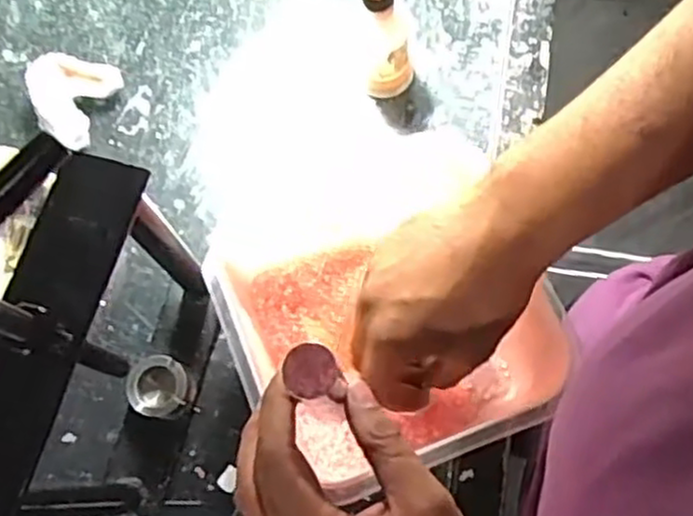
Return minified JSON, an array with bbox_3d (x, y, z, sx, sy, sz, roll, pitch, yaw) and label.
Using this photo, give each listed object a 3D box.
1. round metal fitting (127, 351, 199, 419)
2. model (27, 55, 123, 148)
[{"bbox_3d":[-0.117,0.082,0.472,0.037,0.027,0.037,24,75,9],"label":"round metal fitting"},{"bbox_3d":[-0.200,-0.116,0.536,0.051,0.038,0.067,21,74,8],"label":"model"}]

